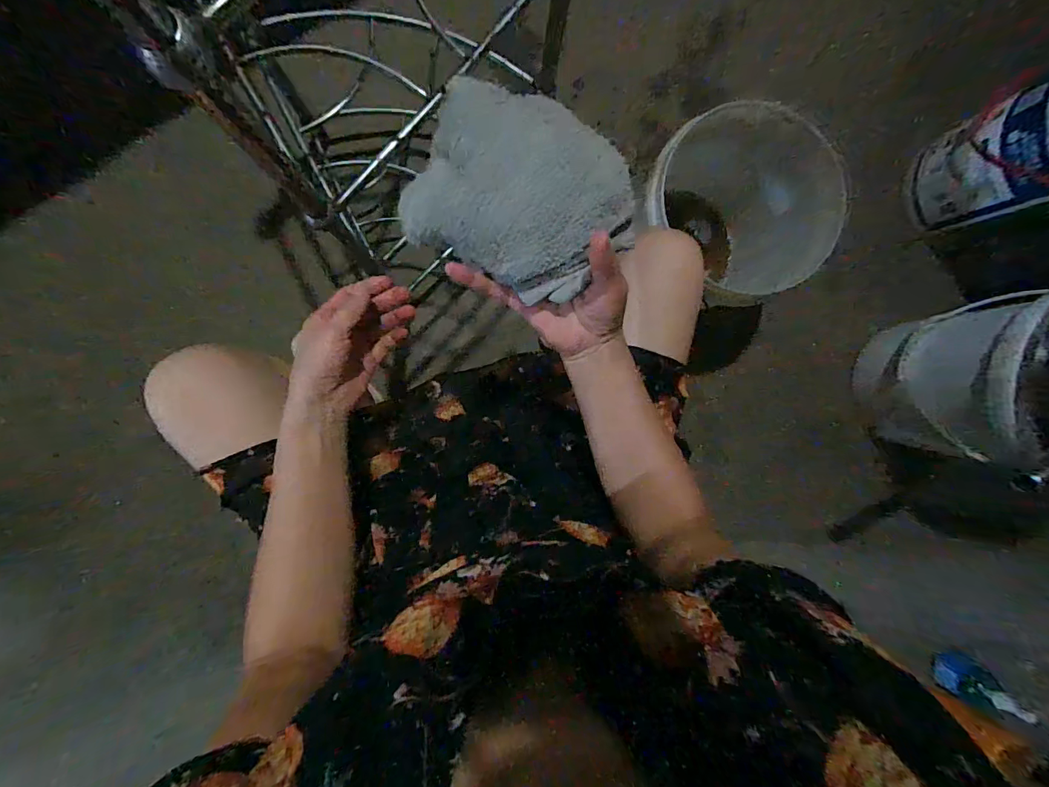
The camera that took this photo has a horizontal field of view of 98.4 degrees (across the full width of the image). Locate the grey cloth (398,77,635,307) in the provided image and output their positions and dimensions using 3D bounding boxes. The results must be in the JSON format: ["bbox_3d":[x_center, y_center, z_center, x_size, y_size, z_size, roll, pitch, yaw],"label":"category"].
[{"bbox_3d":[0.002,-0.149,0.342,0.164,0.067,0.136,31,88,-5],"label":"grey cloth"}]

